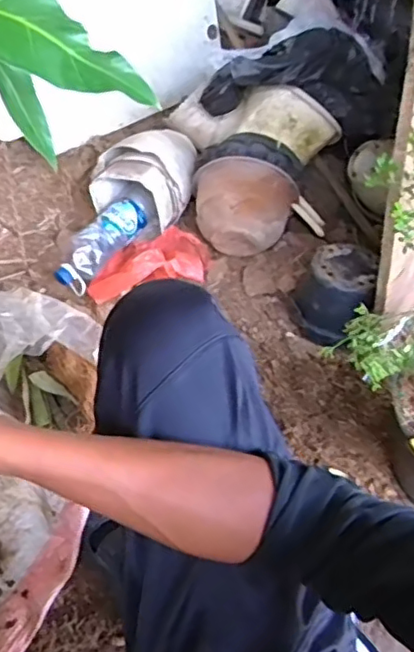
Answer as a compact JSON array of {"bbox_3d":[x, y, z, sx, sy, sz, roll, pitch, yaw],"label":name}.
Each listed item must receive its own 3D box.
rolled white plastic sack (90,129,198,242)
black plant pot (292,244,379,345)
[{"bbox_3d":[-0.106,-0.312,1.268,0.163,0.155,0.237,30,51,20],"label":"rolled white plastic sack"},{"bbox_3d":[0.237,-0.056,1.114,0.131,0.127,0.148,23,48,15],"label":"black plant pot"}]

